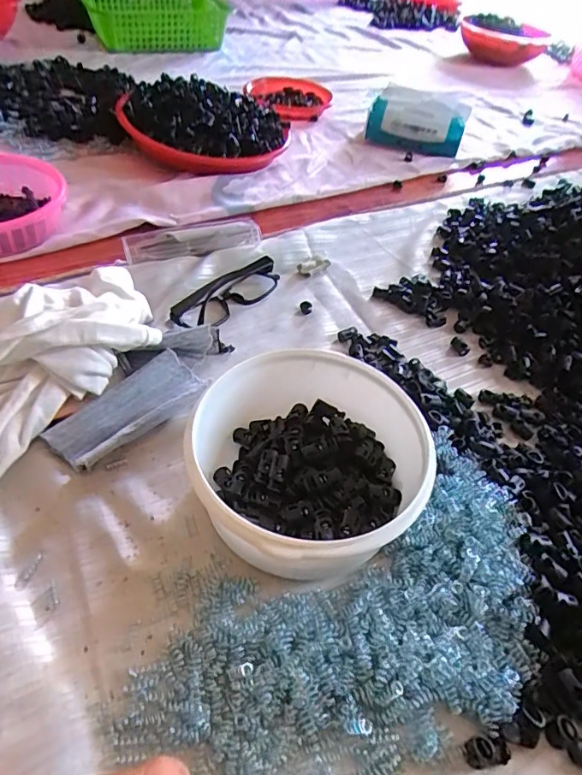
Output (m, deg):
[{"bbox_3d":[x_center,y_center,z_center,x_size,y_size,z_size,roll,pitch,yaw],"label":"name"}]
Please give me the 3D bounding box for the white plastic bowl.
[{"bbox_3d":[0.014,0.057,0.353,0.144,0.080,0.156,2,47,-3],"label":"white plastic bowl"}]

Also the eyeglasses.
[{"bbox_3d":[-0.064,-0.102,0.533,0.039,0.025,0.134,36,54,25],"label":"eyeglasses"}]

